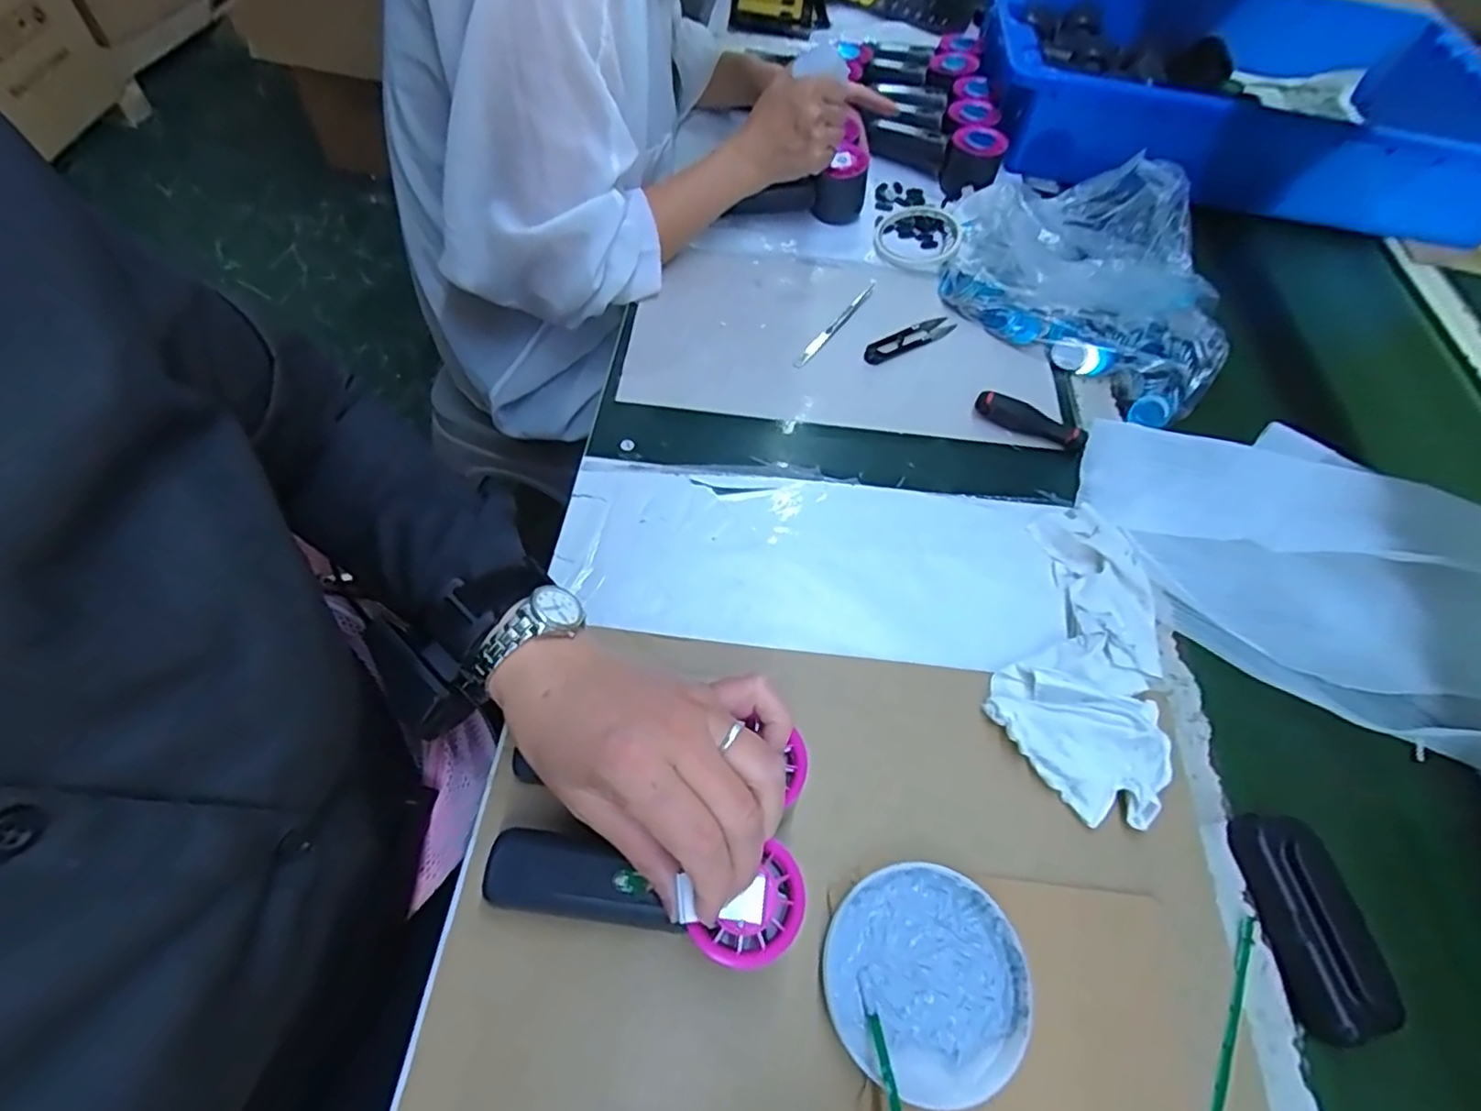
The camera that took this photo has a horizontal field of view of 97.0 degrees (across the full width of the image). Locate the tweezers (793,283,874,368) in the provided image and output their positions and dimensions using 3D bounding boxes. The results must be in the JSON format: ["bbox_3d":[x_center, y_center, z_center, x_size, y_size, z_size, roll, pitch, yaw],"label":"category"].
[{"bbox_3d":[0.090,-0.212,0.597,0.012,0.007,0.128,35,62,16],"label":"tweezers"}]

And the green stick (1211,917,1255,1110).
[{"bbox_3d":[0.255,0.243,0.339,0.010,0.006,0.118,31,61,14],"label":"green stick"}]

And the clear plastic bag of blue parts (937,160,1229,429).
[{"bbox_3d":[0.315,-0.266,0.602,0.191,0.086,0.298,-31,66,-21],"label":"clear plastic bag of blue parts"}]

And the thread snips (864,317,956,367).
[{"bbox_3d":[0.155,-0.200,0.596,0.105,0.013,0.023,-30,65,-21],"label":"thread snips"}]

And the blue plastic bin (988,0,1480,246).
[{"bbox_3d":[0.629,-0.615,0.827,0.660,0.106,0.457,8,58,0],"label":"blue plastic bin"}]

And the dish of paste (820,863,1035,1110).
[{"bbox_3d":[0.094,0.213,0.332,0.099,0.018,0.097,2,58,-3],"label":"dish of paste"}]

